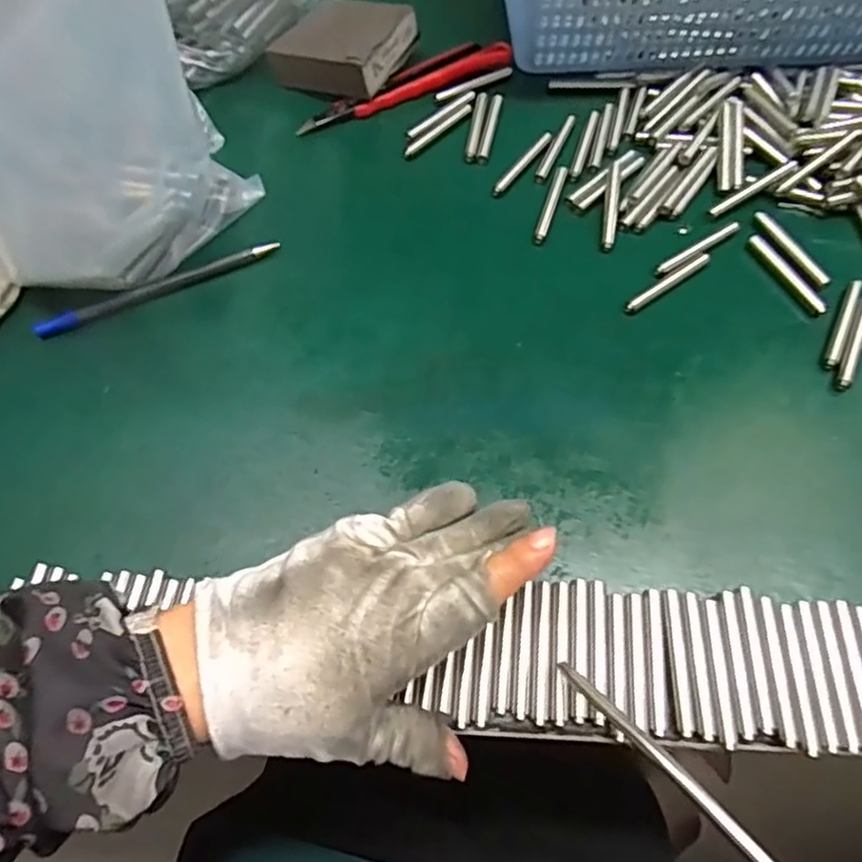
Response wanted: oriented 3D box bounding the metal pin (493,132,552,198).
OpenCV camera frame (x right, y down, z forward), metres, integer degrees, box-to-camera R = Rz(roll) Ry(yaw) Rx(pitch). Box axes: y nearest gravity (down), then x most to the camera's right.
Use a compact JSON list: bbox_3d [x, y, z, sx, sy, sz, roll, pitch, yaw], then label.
[{"bbox_3d":[0.057,-0.168,0.411,0.007,0.005,0.059,32,69,17],"label":"metal pin"}]

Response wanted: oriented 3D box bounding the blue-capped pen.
[{"bbox_3d":[-0.155,-0.083,0.380,0.139,0.011,0.011,-23,64,-9],"label":"blue-capped pen"}]

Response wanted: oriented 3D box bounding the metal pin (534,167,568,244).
[{"bbox_3d":[0.073,-0.138,0.397,0.007,0.006,0.061,16,65,10],"label":"metal pin"}]

